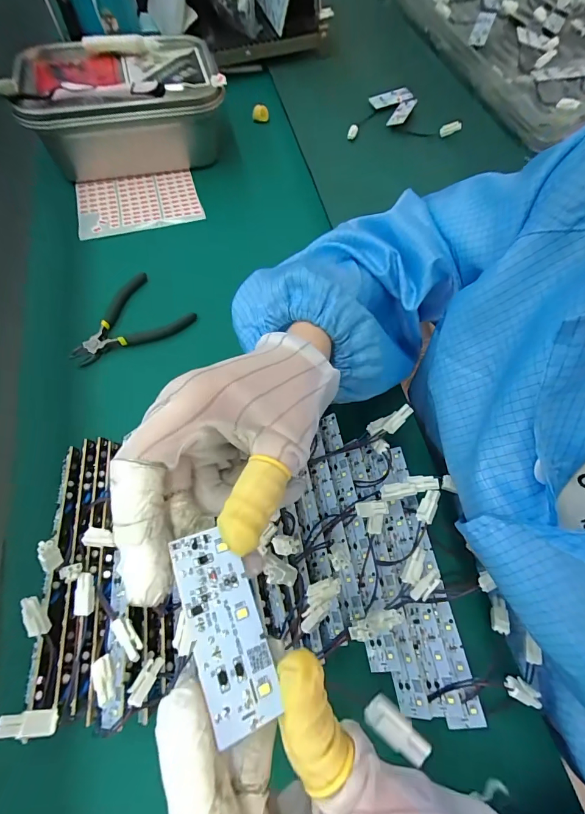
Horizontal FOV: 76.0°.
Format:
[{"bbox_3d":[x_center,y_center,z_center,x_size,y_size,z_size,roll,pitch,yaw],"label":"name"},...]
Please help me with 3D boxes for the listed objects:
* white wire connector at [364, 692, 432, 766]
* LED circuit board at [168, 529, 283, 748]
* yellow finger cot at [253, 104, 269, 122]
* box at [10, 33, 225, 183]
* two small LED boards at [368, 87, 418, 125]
[{"bbox_3d":[0.043,0.130,0.150,0.027,0.005,0.012,35,70,17],"label":"white wire connector"},{"bbox_3d":[-0.023,0.074,0.130,0.023,0.004,0.061,-11,65,-27],"label":"LED circuit board"},{"bbox_3d":[-0.047,-0.435,0.555,0.024,0.016,0.015,-3,64,0],"label":"yellow finger cot"},{"bbox_3d":[-0.209,-0.381,0.483,0.239,0.101,0.155,-9,64,-2],"label":"box"},{"bbox_3d":[0.152,-0.434,0.539,0.060,0.010,0.073,-23,66,-9],"label":"two small LED boards"}]

